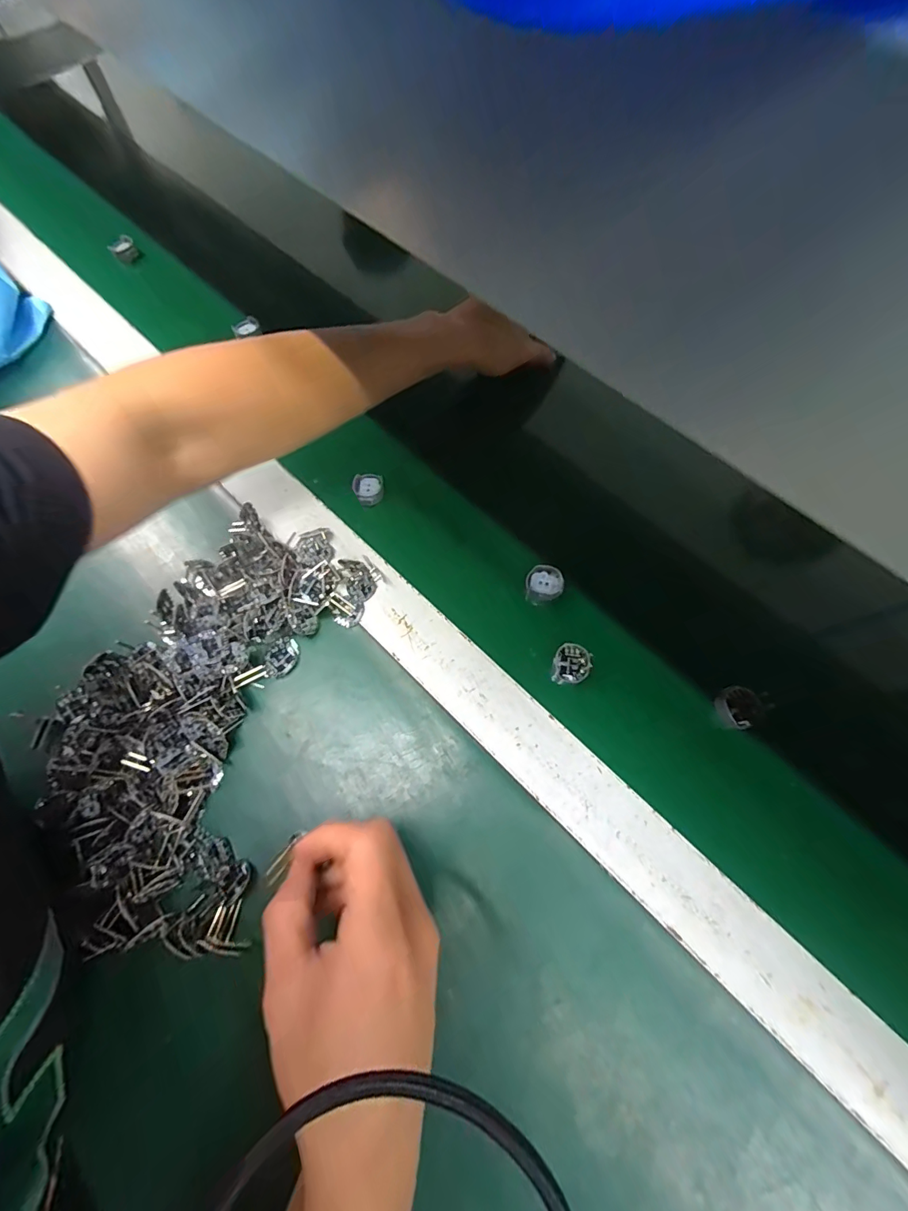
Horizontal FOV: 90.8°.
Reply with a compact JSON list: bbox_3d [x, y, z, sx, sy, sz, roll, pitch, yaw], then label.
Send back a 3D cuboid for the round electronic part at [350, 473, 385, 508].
[{"bbox_3d":[-0.075,-0.103,0.392,0.026,0.009,0.031,-12,68,-6],"label":"round electronic part"}]

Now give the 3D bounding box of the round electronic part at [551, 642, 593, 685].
[{"bbox_3d":[0.088,0.043,0.334,0.026,0.009,0.031,6,67,2],"label":"round electronic part"}]

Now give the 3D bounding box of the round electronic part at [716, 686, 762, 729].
[{"bbox_3d":[0.206,0.074,0.326,0.026,0.014,0.027,-36,72,-15],"label":"round electronic part"}]

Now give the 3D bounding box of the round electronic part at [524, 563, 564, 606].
[{"bbox_3d":[0.072,-0.018,0.361,0.033,0.007,0.029,-20,69,-9],"label":"round electronic part"}]

